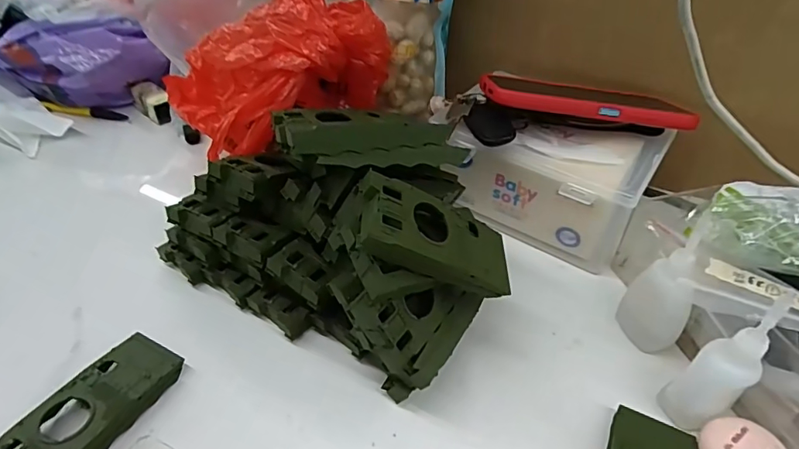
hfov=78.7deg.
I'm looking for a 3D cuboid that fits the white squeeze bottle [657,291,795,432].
[{"bbox_3d":[0.190,0.079,0.281,0.038,0.101,0.029,-21,47,-25],"label":"white squeeze bottle"}]

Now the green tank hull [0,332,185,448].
[{"bbox_3d":[-0.187,0.113,0.296,0.046,0.020,0.102,22,45,20],"label":"green tank hull"}]

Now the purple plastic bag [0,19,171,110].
[{"bbox_3d":[-0.377,-0.192,0.561,0.179,0.082,0.107,14,42,12],"label":"purple plastic bag"}]

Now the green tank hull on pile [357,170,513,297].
[{"bbox_3d":[0.022,0.008,0.282,0.108,0.024,0.045,22,33,-29],"label":"green tank hull on pile"}]

